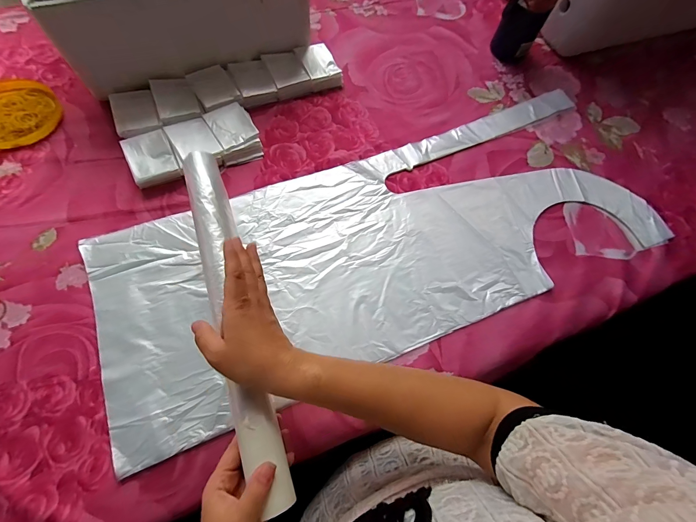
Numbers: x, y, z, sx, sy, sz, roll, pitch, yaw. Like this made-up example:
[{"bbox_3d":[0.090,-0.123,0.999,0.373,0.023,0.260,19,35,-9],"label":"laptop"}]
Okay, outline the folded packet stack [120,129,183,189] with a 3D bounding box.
[{"bbox_3d":[-0.308,-0.163,0.495,0.065,0.028,0.082,-24,71,-14],"label":"folded packet stack"}]

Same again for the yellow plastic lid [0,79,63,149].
[{"bbox_3d":[-0.550,-0.246,0.514,0.135,0.022,0.131,0,70,0],"label":"yellow plastic lid"}]

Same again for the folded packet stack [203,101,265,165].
[{"bbox_3d":[-0.189,-0.213,0.527,0.068,0.026,0.104,-24,71,-14],"label":"folded packet stack"}]

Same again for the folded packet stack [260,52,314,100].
[{"bbox_3d":[-0.112,-0.347,0.587,0.065,0.030,0.090,-21,71,-13],"label":"folded packet stack"}]

